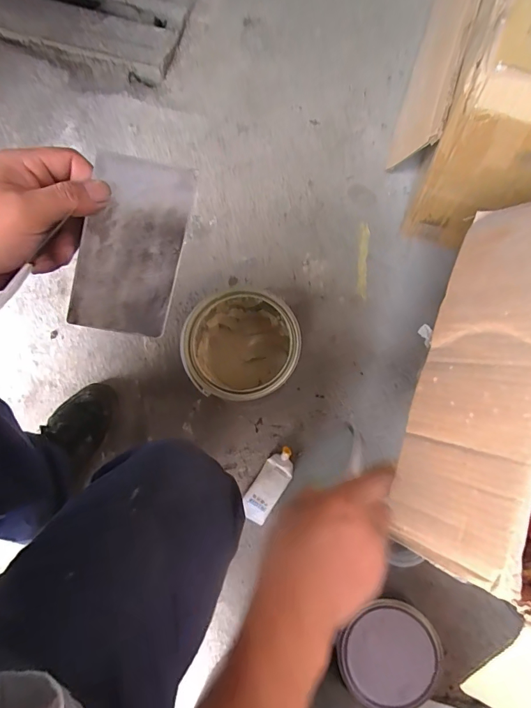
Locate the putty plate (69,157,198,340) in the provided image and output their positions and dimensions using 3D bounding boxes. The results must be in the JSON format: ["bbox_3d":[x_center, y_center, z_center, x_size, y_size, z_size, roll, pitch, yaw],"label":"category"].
[{"bbox_3d":[-0.102,-0.081,0.310,0.073,0.009,0.129,7,104,-32],"label":"putty plate"}]

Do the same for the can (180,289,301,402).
[{"bbox_3d":[-0.034,-0.003,0.620,0.158,0.163,0.152,-5,78,1],"label":"can"}]

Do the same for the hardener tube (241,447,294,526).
[{"bbox_3d":[0.007,0.208,0.644,0.048,0.026,0.120,33,81,8],"label":"hardener tube"}]

